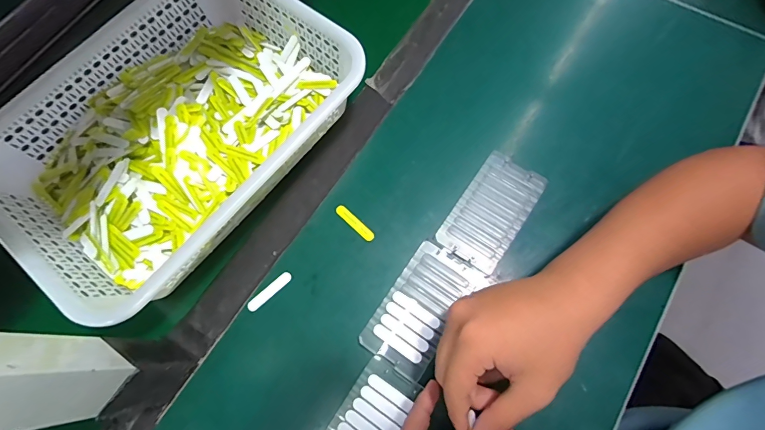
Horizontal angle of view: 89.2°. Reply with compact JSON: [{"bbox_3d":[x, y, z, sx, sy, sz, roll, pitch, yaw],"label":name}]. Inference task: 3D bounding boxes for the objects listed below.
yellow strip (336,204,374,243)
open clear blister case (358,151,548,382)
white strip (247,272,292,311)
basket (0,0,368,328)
[{"bbox_3d":[-0.030,0.008,0.411,0.052,0.004,0.011,42,78,15],"label":"yellow strip"},{"bbox_3d":[0.077,0.042,0.391,0.069,0.015,0.241,37,76,14],"label":"open clear blister case"},{"bbox_3d":[-0.114,0.077,0.391,0.052,0.004,0.012,-41,74,-11],"label":"white strip"},{"bbox_3d":[-0.219,-0.095,0.416,0.247,0.079,0.350,39,77,14],"label":"basket"}]

